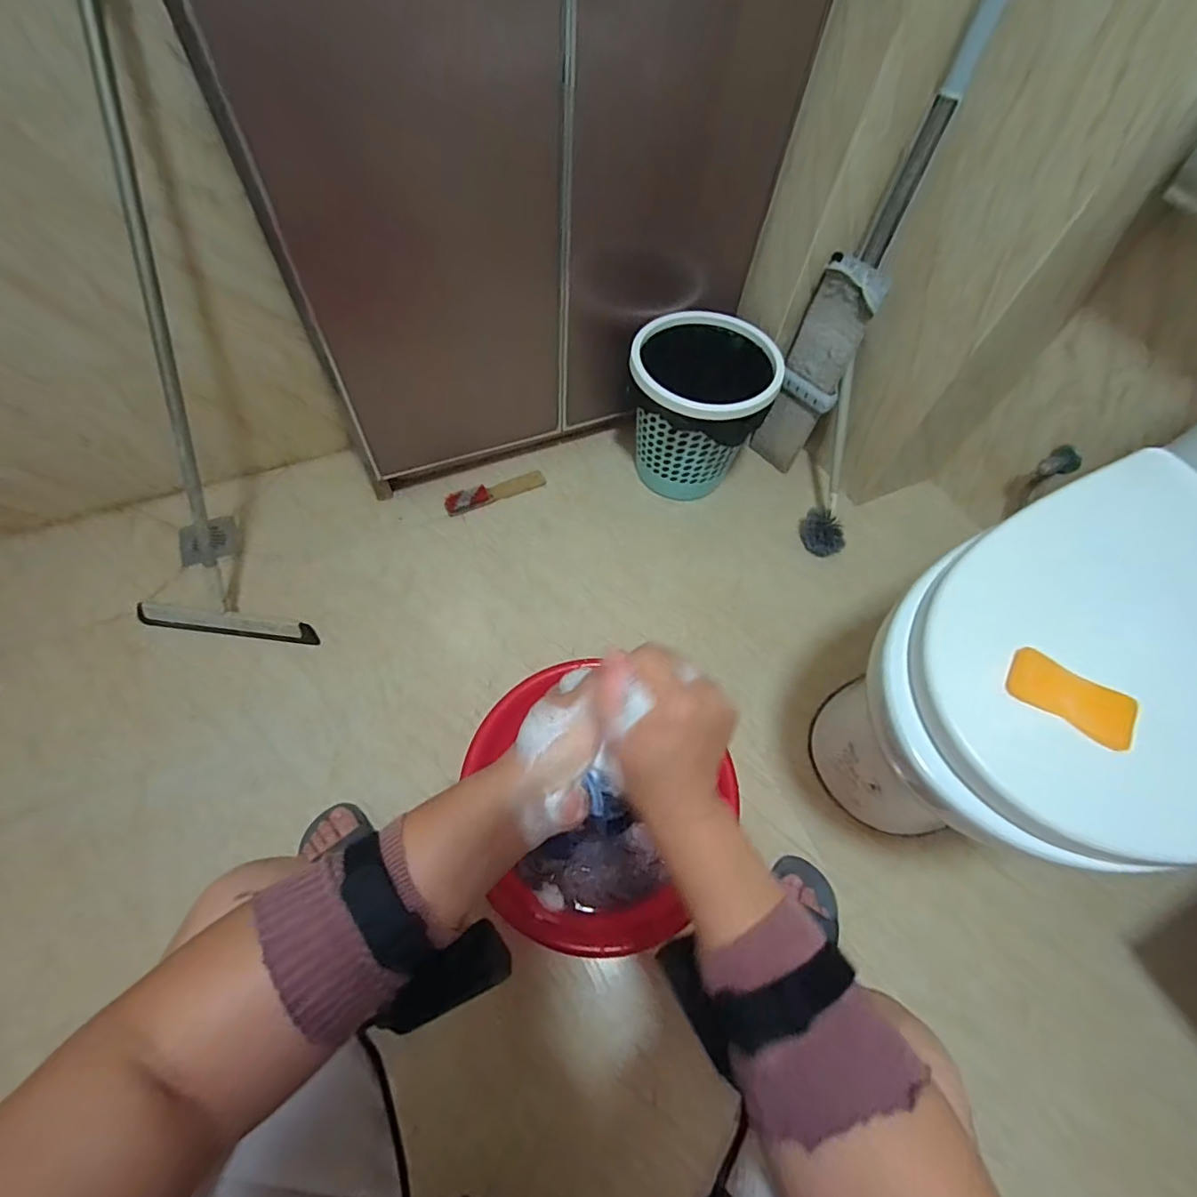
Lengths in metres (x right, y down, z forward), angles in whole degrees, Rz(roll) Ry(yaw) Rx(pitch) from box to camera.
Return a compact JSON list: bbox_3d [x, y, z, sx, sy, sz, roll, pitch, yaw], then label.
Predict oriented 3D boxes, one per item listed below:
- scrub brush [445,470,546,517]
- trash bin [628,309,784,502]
[{"bbox_3d":[-0.216,-0.228,1.101,0.212,0.021,0.048,-23,65,-14],"label":"scrub brush"},{"bbox_3d":[0.187,-0.365,1.048,0.248,0.270,0.224,16,60,3],"label":"trash bin"}]

